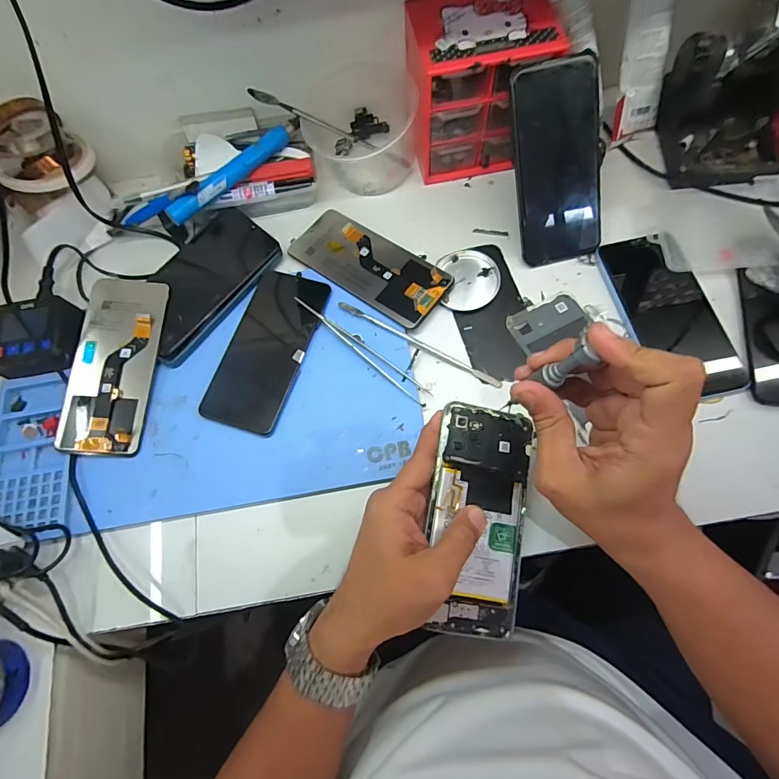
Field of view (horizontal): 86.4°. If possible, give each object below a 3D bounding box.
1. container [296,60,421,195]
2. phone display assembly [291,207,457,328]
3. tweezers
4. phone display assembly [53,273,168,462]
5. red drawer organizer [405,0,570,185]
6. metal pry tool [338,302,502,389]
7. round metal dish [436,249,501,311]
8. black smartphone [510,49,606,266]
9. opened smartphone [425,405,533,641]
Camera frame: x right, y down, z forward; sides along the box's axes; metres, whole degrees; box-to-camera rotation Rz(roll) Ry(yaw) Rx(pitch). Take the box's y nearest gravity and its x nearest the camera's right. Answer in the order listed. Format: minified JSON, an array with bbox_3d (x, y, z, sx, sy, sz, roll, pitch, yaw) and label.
[{"bbox_3d":[-0.034,-0.280,0.451,0.121,0.059,0.112,-1,71,3],"label":"container"},{"bbox_3d":[-0.022,-0.126,0.416,0.164,0.006,0.073,35,74,18],"label":"phone display assembly"},{"bbox_3d":[-0.024,-0.038,0.379,0.149,0.012,0.018,38,78,15],"label":"tweezers"},{"bbox_3d":[-0.251,-0.024,0.377,0.073,0.009,0.164,2,71,4],"label":"phone display assembly"},{"bbox_3d":[0.087,-0.301,0.419,0.124,0.123,0.103,-9,68,-2],"label":"red drawer organizer"},{"bbox_3d":[0.027,-0.043,0.385,0.168,0.004,0.008,27,75,12],"label":"metal pry tool"},{"bbox_3d":[0.079,-0.109,0.408,0.055,0.013,0.063,-2,71,3],"label":"round metal dish"},{"bbox_3d":[0.158,-0.205,0.383,0.079,0.012,0.163,-15,111,-3],"label":"black smartphone"},{"bbox_3d":[0.070,0.094,0.312,0.074,0.014,0.162,3,76,2],"label":"opened smartphone"}]

